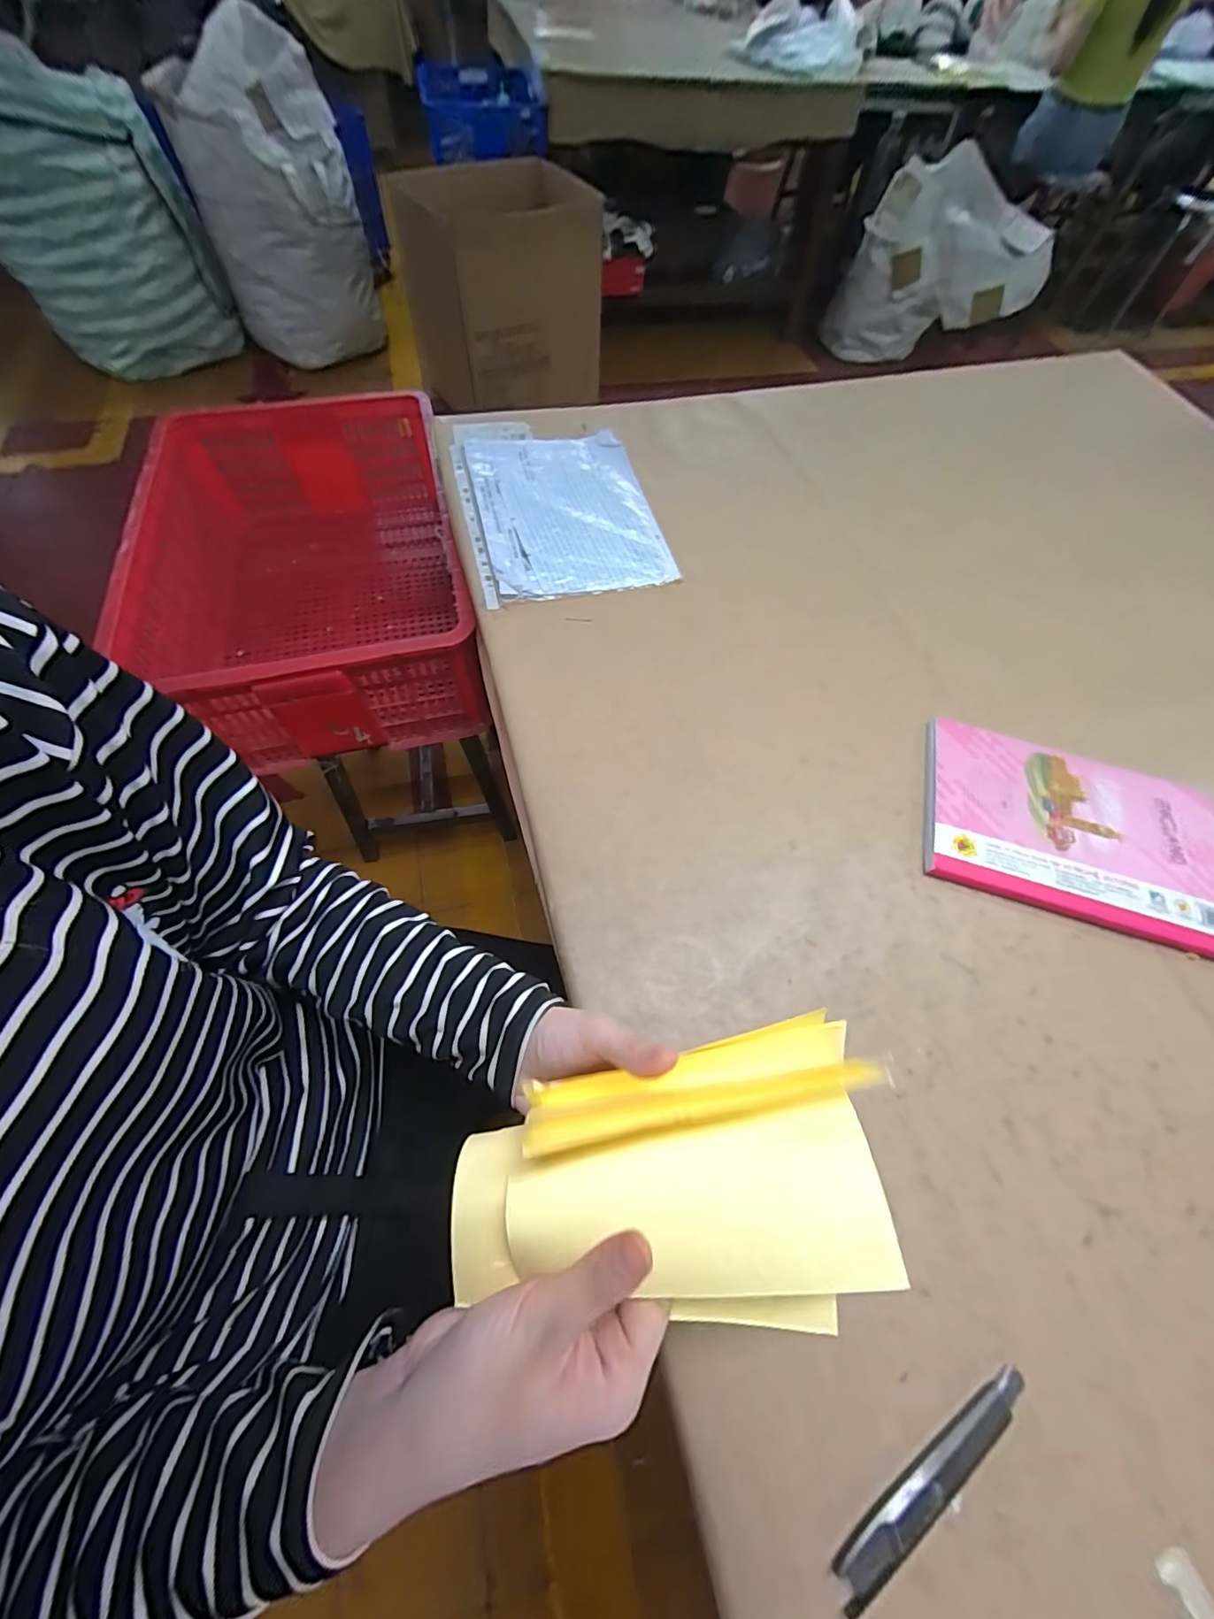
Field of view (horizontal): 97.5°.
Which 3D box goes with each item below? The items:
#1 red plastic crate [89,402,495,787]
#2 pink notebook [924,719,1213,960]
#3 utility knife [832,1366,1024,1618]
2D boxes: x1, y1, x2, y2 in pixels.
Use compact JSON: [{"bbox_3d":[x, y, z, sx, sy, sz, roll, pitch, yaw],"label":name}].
[{"bbox_3d":[-0.433,-0.345,0.770,0.420,0.195,0.548,-14,63,-10],"label":"red plastic crate"},{"bbox_3d":[0.412,0.016,0.470,0.250,0.014,0.171,16,63,7],"label":"pink notebook"},{"bbox_3d":[0.175,0.354,0.281,0.138,0.011,0.022,-27,66,-15],"label":"utility knife"}]

